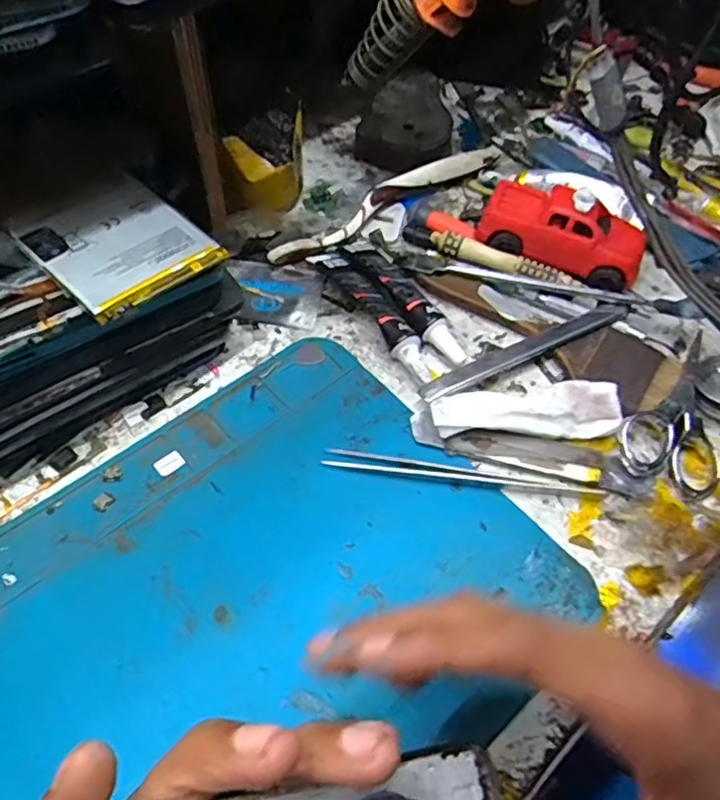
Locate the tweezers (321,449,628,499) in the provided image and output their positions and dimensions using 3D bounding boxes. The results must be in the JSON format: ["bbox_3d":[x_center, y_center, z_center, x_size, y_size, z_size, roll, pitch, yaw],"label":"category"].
[{"bbox_3d":[0.053,0.036,0.302,0.138,0.004,0.010,9,57,2],"label":"tweezers"}]

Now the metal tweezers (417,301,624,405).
[{"bbox_3d":[0.088,-0.028,0.339,0.128,0.008,0.015,-23,61,-17],"label":"metal tweezers"}]

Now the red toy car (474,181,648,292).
[{"bbox_3d":[0.118,-0.100,0.373,0.092,0.032,0.047,20,58,10],"label":"red toy car"}]

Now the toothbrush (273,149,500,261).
[{"bbox_3d":[0.020,-0.127,0.400,0.182,0.014,0.019,-33,65,-22],"label":"toothbrush"}]

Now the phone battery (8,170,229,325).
[{"bbox_3d":[-0.105,-0.069,0.275,0.072,0.008,0.062,39,63,20],"label":"phone battery"}]

